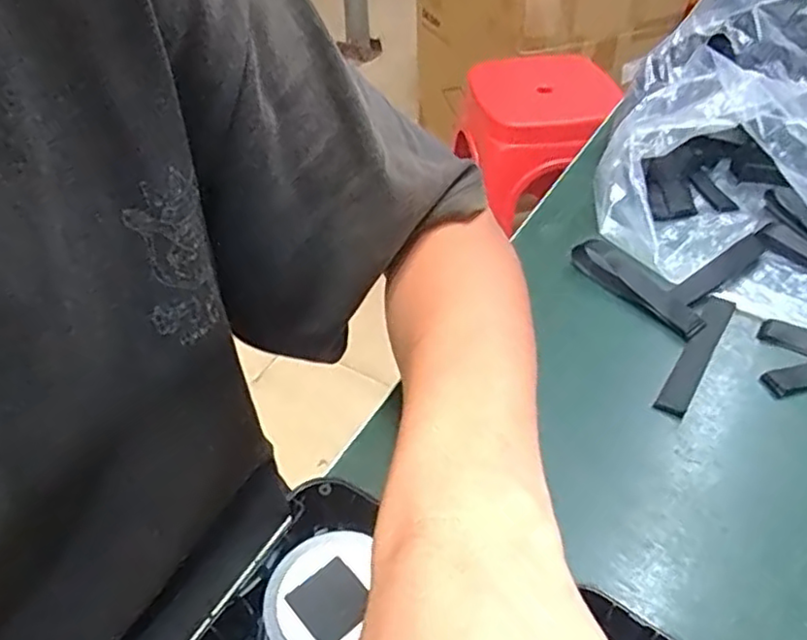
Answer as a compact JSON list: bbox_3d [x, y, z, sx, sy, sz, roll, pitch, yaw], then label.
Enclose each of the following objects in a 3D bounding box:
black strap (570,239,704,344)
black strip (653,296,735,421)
[{"bbox_3d":[0.148,-0.022,0.424,0.029,0.009,0.097,-23,48,-20],"label":"black strap"},{"bbox_3d":[0.169,0.018,0.389,0.018,0.006,0.101,24,50,24],"label":"black strip"}]

